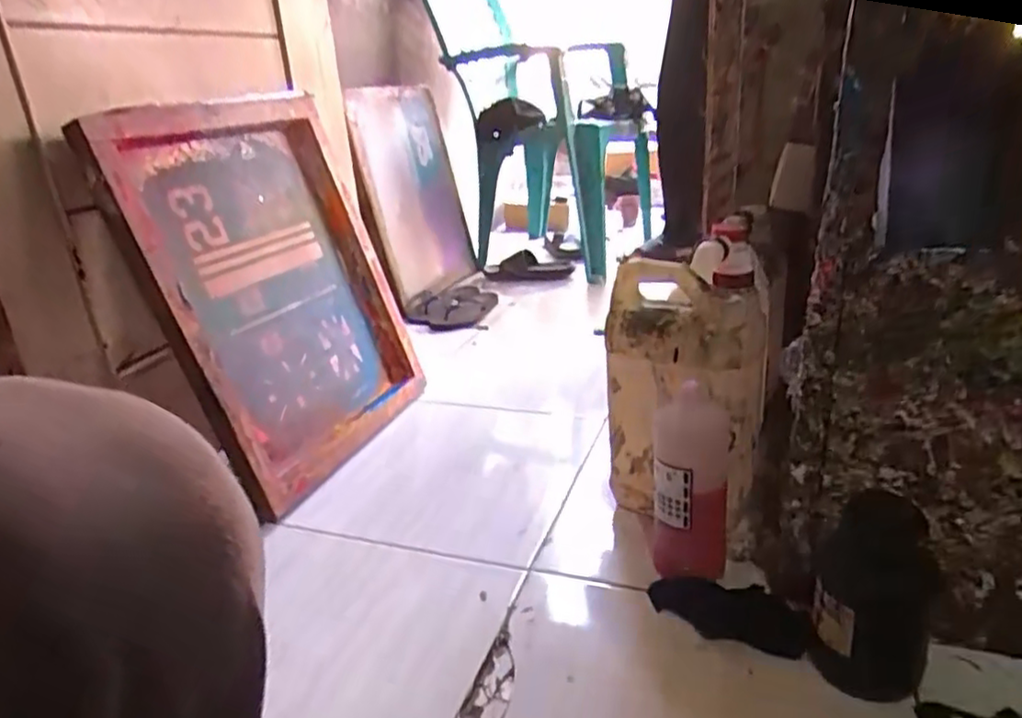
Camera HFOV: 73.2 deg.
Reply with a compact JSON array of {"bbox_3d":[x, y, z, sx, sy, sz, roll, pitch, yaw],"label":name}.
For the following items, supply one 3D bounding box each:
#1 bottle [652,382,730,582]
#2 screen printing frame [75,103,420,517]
[{"bbox_3d":[0.199,0.144,0.766,0.080,0.215,0.074,2,24,17],"label":"bottle"},{"bbox_3d":[-0.363,-0.128,1.100,0.064,0.590,0.498,-18,13,23],"label":"screen printing frame"}]

